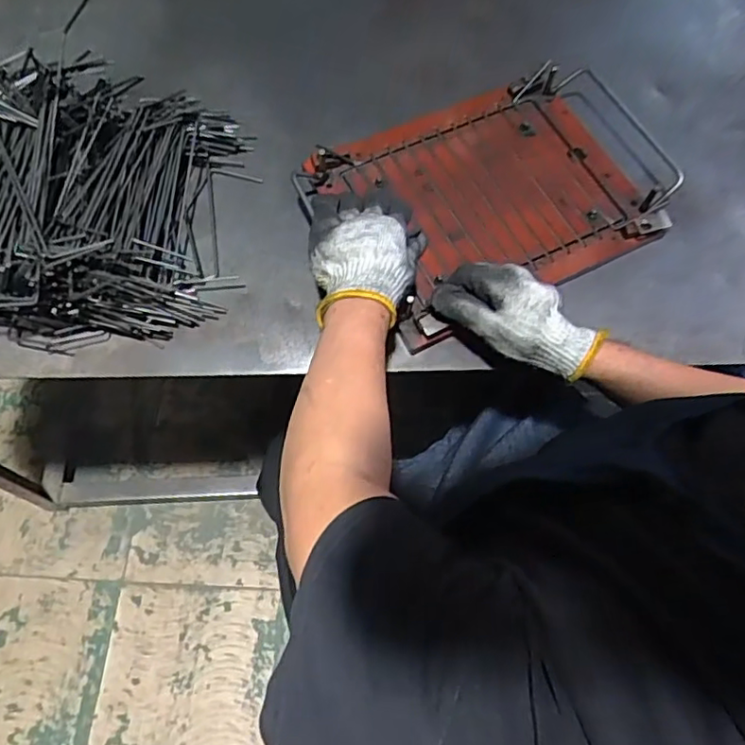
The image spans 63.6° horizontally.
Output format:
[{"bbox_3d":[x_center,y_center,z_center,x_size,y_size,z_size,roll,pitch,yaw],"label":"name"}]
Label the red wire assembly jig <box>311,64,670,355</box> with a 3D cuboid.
[{"bbox_3d":[0.114,-0.183,0.615,0.286,0.030,0.234,-24,70,-13],"label":"red wire assembly jig"}]

